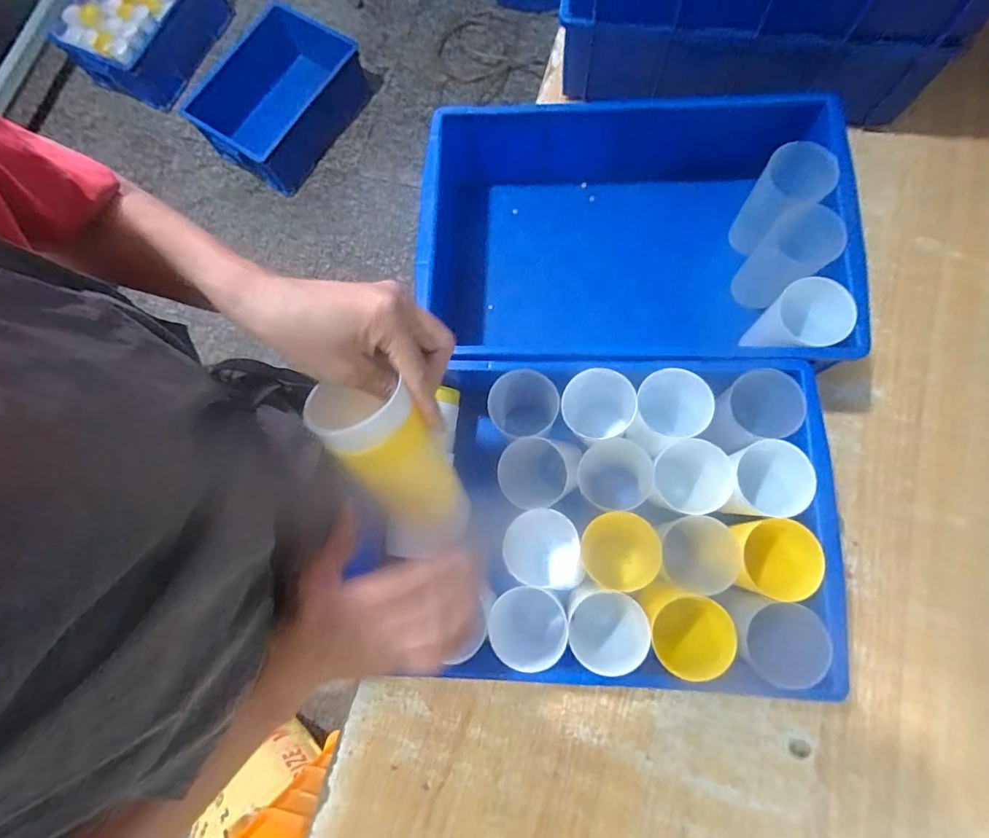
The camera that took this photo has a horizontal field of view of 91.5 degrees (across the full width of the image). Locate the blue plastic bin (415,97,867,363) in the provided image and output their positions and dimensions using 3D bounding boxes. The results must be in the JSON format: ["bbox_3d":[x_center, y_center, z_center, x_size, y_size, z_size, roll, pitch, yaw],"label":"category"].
[{"bbox_3d":[0.126,-0.178,0.519,0.410,0.117,0.283,0,77,3],"label":"blue plastic bin"}]

